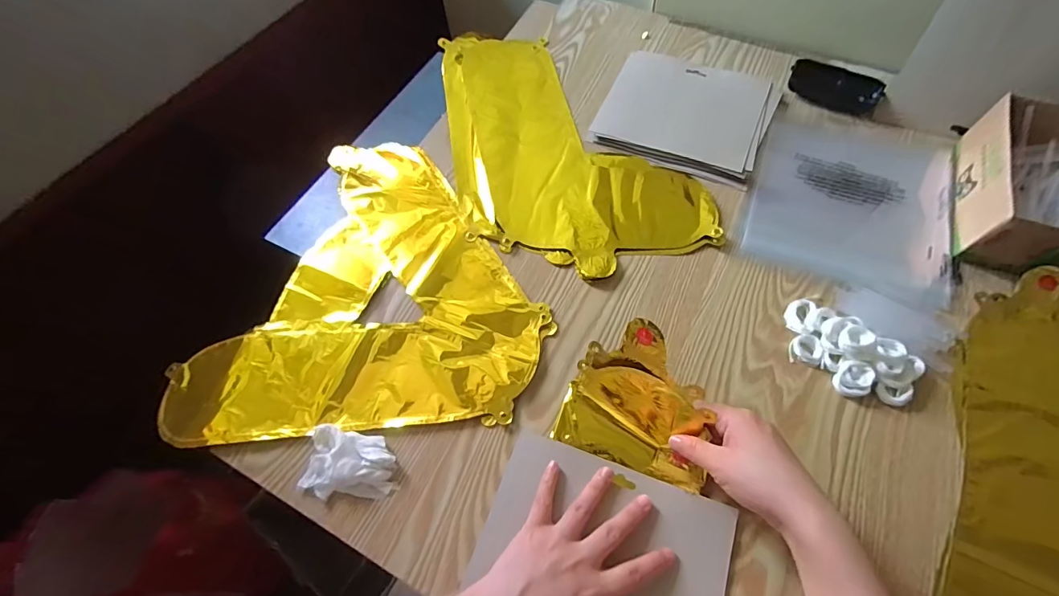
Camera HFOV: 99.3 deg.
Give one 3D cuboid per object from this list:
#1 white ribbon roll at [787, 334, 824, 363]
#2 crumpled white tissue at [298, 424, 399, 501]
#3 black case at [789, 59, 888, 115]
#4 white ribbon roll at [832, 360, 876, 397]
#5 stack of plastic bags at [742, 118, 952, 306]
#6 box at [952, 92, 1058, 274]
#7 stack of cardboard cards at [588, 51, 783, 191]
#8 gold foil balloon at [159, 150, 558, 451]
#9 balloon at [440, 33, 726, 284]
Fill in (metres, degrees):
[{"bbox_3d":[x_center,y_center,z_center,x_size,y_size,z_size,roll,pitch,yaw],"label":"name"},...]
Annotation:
[{"bbox_3d":[0.263,0.048,0.429,0.026,0.011,0.028,-1,62,2],"label":"white ribbon roll"},{"bbox_3d":[-0.156,0.146,0.393,0.078,0.021,0.054,9,63,8],"label":"crumpled white tissue"},{"bbox_3d":[0.395,-0.276,0.582,0.111,0.022,0.057,35,69,19],"label":"black case"},{"bbox_3d":[0.294,0.073,0.409,0.028,0.016,0.030,-1,62,2],"label":"white ribbon roll"},{"bbox_3d":[0.377,-0.124,0.530,0.209,0.009,0.254,19,65,12],"label":"stack of plastic bags"},{"bbox_3d":[0.533,-0.114,0.460,0.143,0.061,0.199,16,64,11],"label":"box"},{"bbox_3d":[0.203,-0.243,0.585,0.201,0.012,0.183,23,66,14],"label":"stack of cardboard cards"},{"bbox_3d":[-0.180,-0.038,0.497,0.360,0.012,0.359,-6,62,0],"label":"gold foil balloon"},{"bbox_3d":[0.010,-0.192,0.568,0.226,0.013,0.433,-30,65,-12],"label":"balloon"}]

